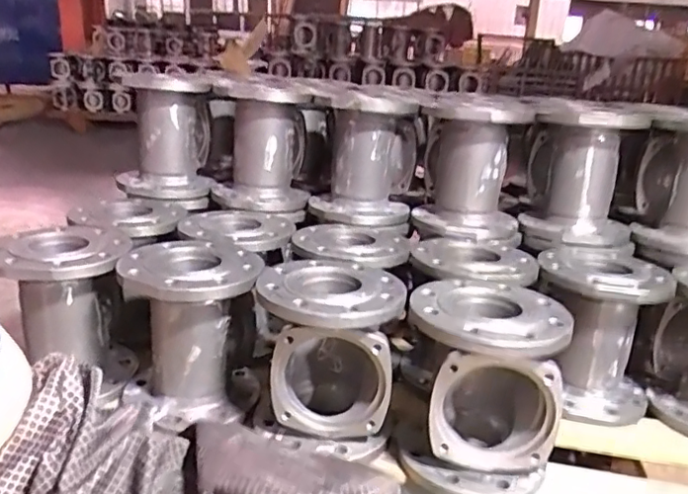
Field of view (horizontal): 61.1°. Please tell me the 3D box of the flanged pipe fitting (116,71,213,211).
[{"bbox_3d":[-0.345,-0.203,1.117,0.171,0.222,0.172,-1,20,-14],"label":"flanged pipe fitting"}]

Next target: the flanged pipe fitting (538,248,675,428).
[{"bbox_3d":[0.394,0.133,0.927,0.186,0.215,0.187,8,20,13],"label":"flanged pipe fitting"}]

